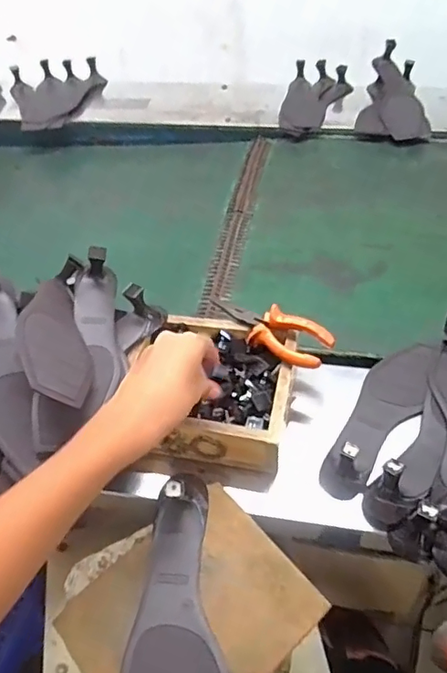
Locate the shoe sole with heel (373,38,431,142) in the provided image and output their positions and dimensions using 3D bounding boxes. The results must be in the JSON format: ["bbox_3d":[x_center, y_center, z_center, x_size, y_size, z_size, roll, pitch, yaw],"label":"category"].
[{"bbox_3d":[0.353,-0.495,1.023,0.083,0.102,0.236,-1,48,4],"label":"shoe sole with heel"}]

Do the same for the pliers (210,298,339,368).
[{"bbox_3d":[0.048,-0.007,0.576,0.147,0.035,0.047,26,55,26],"label":"pliers"}]

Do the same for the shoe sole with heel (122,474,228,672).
[{"bbox_3d":[-0.041,0.224,0.391,0.080,0.046,0.233,-8,47,-3],"label":"shoe sole with heel"}]

